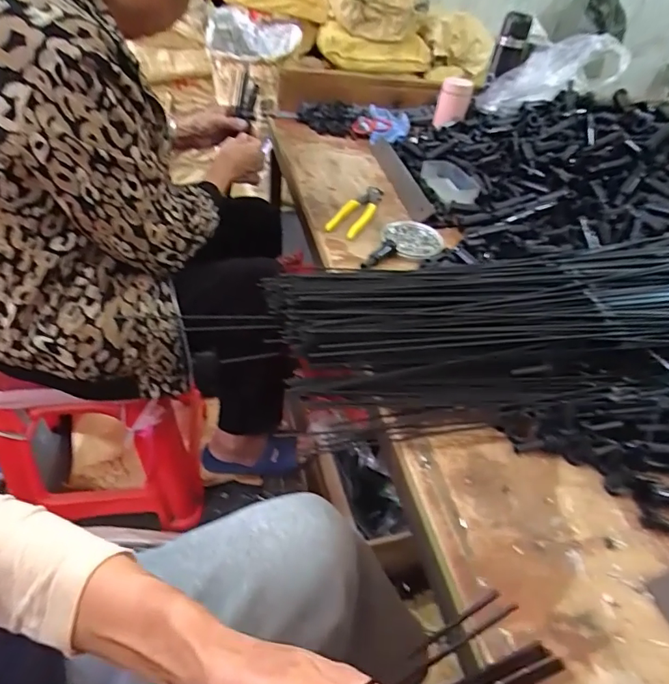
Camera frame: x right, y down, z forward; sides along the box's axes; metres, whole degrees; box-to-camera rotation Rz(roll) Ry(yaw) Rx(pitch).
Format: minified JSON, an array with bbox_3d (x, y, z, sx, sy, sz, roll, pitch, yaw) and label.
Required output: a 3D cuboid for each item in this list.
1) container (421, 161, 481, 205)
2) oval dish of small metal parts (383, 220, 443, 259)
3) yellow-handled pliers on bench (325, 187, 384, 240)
[{"bbox_3d":[0.212,-0.290,0.856,0.072,0.025,0.144,-5,44,-13],"label":"container"},{"bbox_3d":[0.119,-0.155,0.713,0.087,0.013,0.087,22,45,15],"label":"oval dish of small metal parts"},{"bbox_3d":[0.040,-0.219,0.765,0.049,0.013,0.185,18,44,11],"label":"yellow-handled pliers on bench"}]

